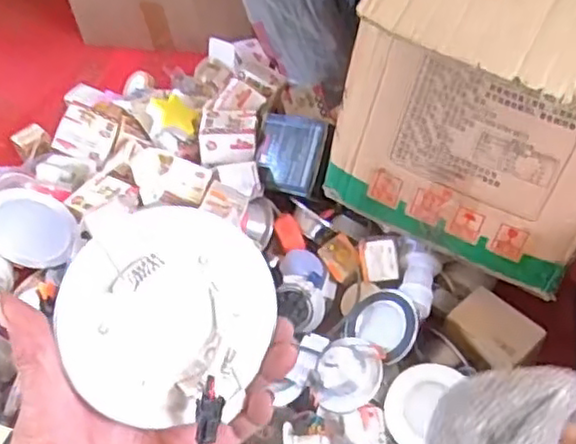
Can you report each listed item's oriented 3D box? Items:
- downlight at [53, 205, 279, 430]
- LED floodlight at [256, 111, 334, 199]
[{"bbox_3d":[-0.050,0.043,0.305,0.095,0.020,0.094,-2,95,-24],"label":"downlight"},{"bbox_3d":[0.007,-0.098,0.998,0.119,0.025,0.111,15,88,26],"label":"LED floodlight"}]

